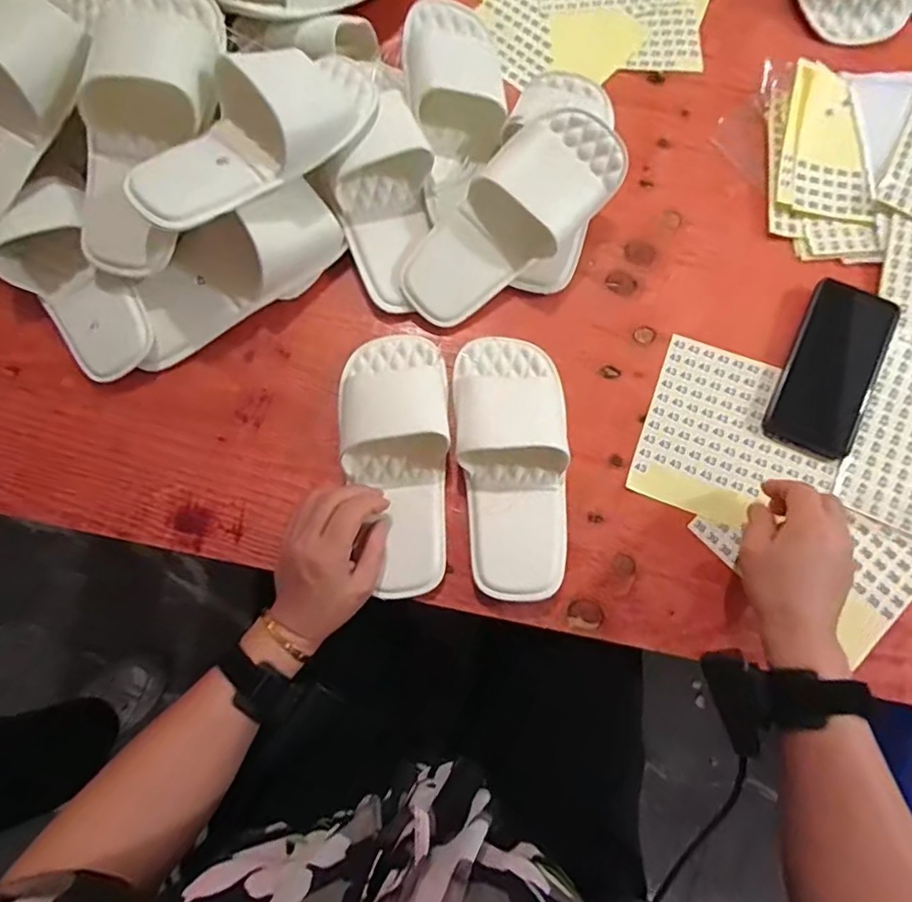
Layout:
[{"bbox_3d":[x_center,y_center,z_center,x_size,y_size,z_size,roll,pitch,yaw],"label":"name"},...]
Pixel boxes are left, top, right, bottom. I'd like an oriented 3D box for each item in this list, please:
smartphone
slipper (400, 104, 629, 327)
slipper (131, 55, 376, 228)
[{"bbox_3d":[0.343,-0.073,0.518,0.077,0.010,0.155,23,87,6],"label":"smartphone"},{"bbox_3d":[0.050,-0.211,0.517,0.231,0.055,0.103,-41,81,5],"label":"slipper"},{"bbox_3d":[-0.167,-0.268,0.473,0.230,0.054,0.093,-39,79,-10],"label":"slipper"}]

